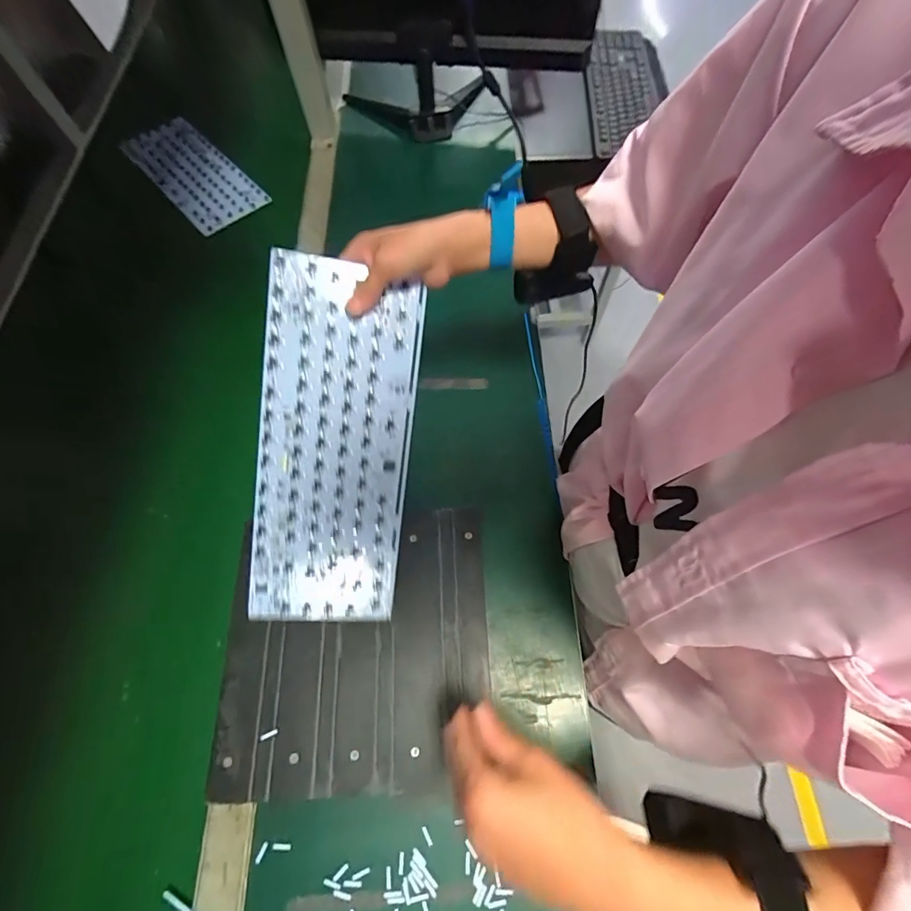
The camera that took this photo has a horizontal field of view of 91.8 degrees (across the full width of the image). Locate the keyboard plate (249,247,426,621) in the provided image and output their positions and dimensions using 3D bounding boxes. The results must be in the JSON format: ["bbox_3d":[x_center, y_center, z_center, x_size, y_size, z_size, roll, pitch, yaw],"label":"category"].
[{"bbox_3d":[-0.105,-0.004,0.386,0.124,0.007,0.308,6,98,-13],"label":"keyboard plate"}]

